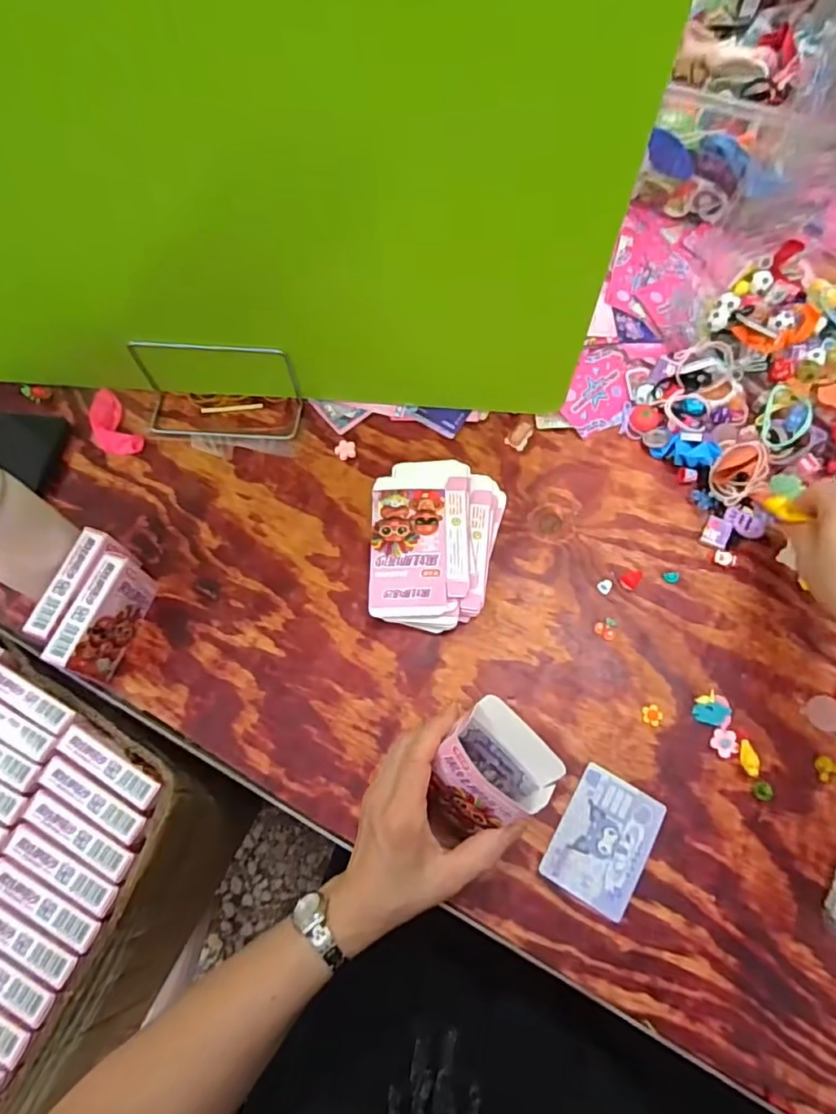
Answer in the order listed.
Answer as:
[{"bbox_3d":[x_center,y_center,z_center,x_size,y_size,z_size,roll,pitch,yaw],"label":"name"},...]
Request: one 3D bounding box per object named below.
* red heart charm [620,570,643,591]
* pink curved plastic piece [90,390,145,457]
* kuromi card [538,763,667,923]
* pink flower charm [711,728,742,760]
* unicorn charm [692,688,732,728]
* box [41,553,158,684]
[{"bbox_3d":[0.185,0.018,0.514,0.014,0.004,0.021,37,72,16],"label":"red heart charm"},{"bbox_3d":[-0.305,-0.130,0.587,0.038,0.013,0.075,-32,69,-12],"label":"pink curved plastic piece"},{"bbox_3d":[0.137,0.208,0.436,0.064,0.004,0.090,29,70,13],"label":"kuromi card"},{"bbox_3d":[0.238,0.144,0.459,0.020,0.006,0.021,0,66,1],"label":"pink flower charm"},{"bbox_3d":[0.236,0.121,0.472,0.028,0.004,0.027,18,68,9],"label":"unicorn charm"},{"bbox_3d":[-0.251,0.049,0.479,0.022,0.065,0.092,18,68,9],"label":"box"}]

